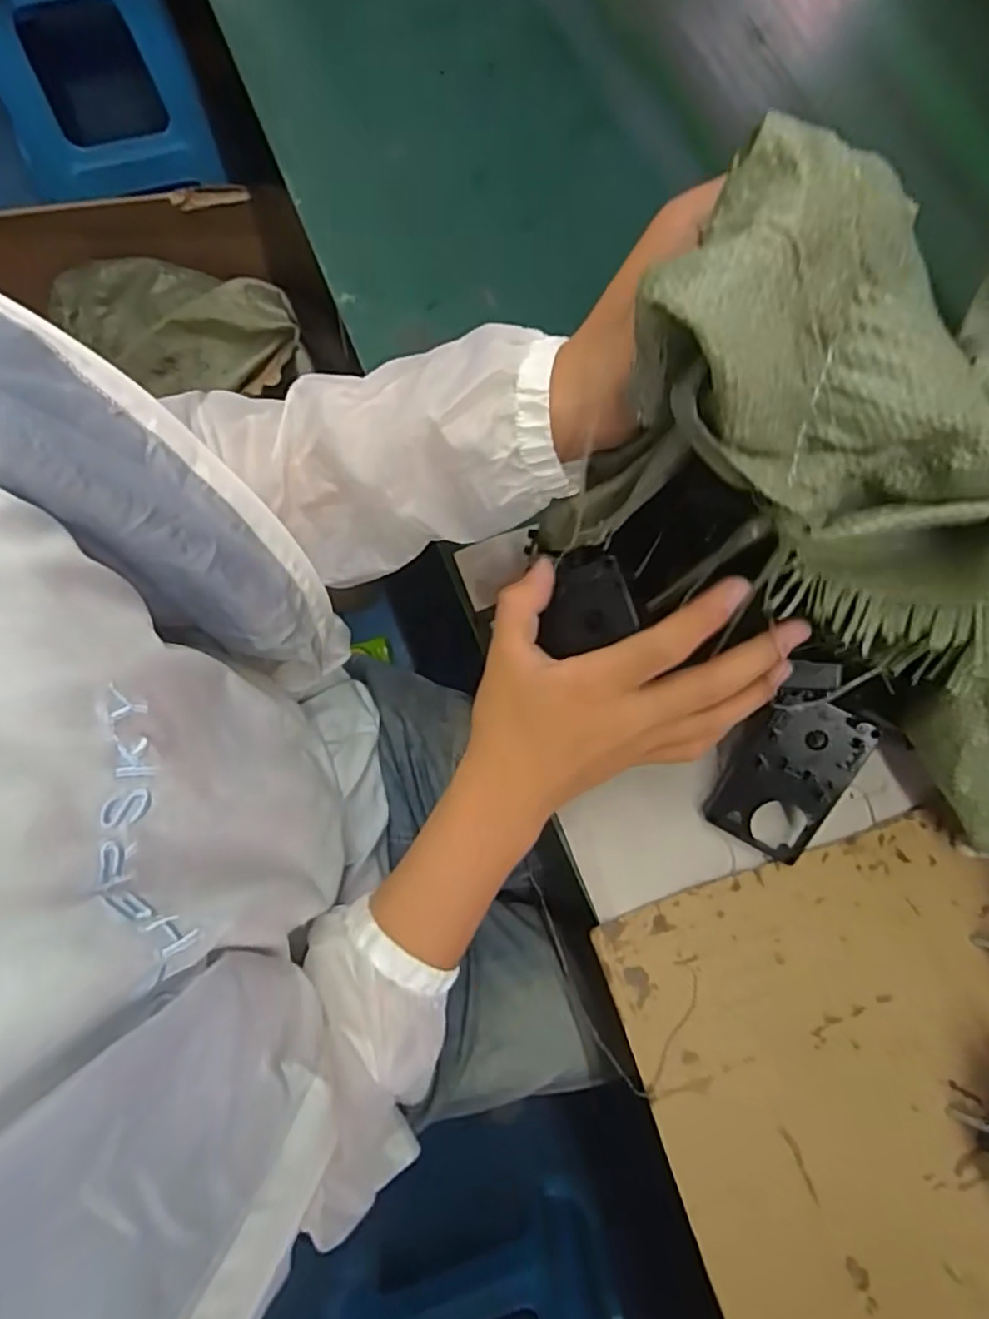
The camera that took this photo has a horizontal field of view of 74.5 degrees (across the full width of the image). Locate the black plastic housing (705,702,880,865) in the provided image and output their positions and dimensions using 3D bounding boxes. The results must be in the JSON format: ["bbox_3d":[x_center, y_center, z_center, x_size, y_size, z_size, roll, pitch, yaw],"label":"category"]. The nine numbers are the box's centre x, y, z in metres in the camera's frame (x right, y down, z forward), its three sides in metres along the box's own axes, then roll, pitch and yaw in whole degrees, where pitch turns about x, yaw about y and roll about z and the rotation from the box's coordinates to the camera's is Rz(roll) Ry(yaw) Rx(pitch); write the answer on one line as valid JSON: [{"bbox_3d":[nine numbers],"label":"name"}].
[{"bbox_3d":[0.173,0.070,0.388,0.065,0.011,0.096,26,102,5],"label":"black plastic housing"}]

